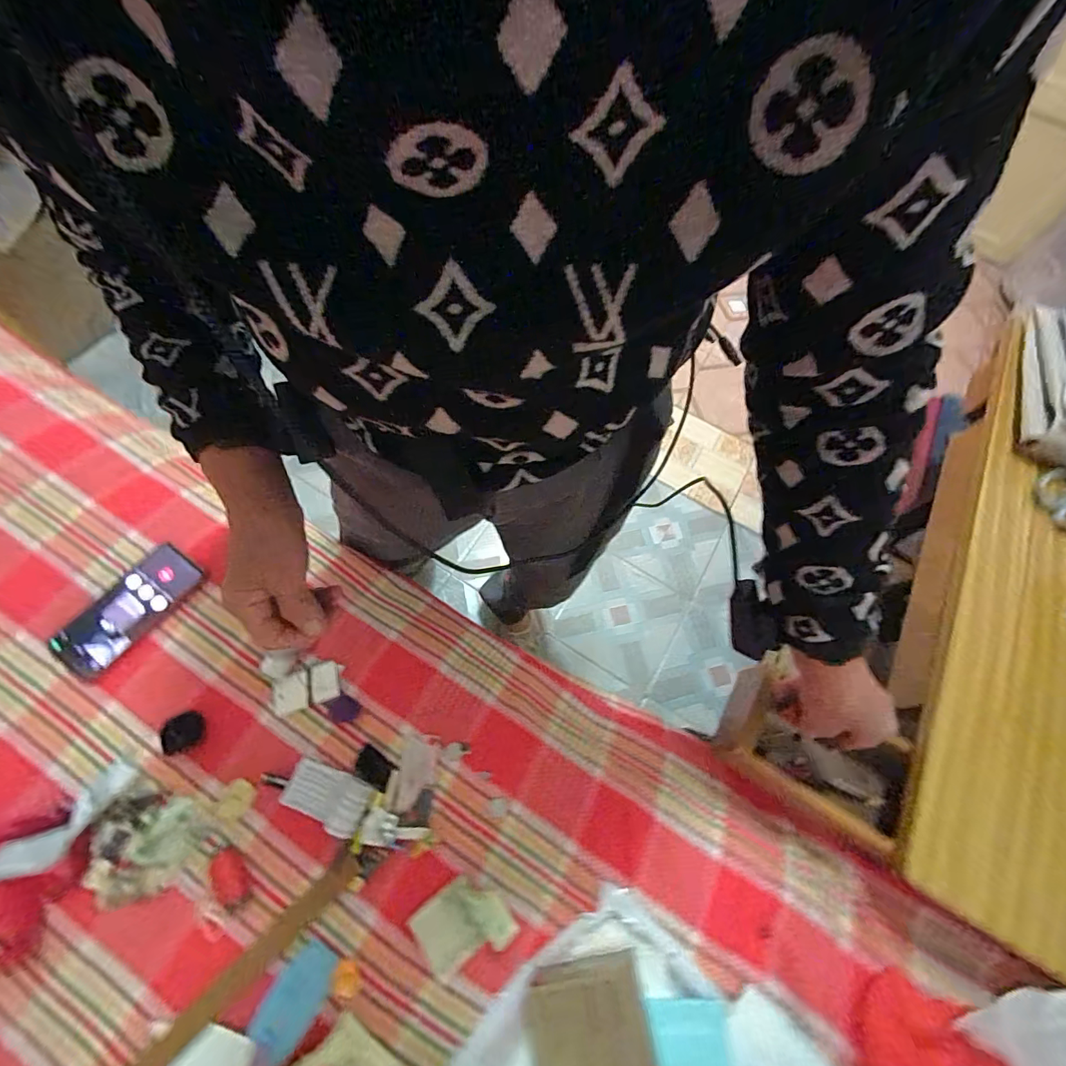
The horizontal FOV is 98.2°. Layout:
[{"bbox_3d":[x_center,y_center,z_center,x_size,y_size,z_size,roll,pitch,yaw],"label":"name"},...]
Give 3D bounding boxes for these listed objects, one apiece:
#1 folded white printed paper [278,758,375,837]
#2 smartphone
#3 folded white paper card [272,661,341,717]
[{"bbox_3d":[-0.215,0.272,0.482,0.084,0.025,0.048,23,65,5],"label":"folded white printed paper"},{"bbox_3d":[-0.488,0.088,0.550,0.079,0.010,0.158,35,67,10],"label":"smartphone"},{"bbox_3d":[-0.262,0.179,0.533,0.073,0.008,0.043,-15,67,-12],"label":"folded white paper card"}]

